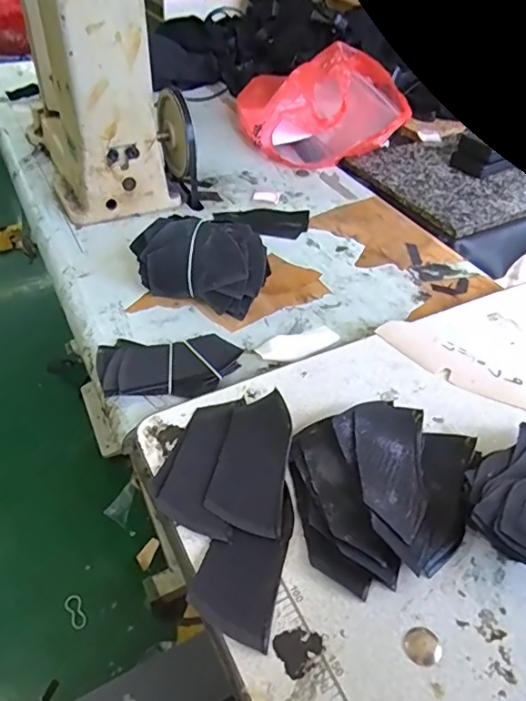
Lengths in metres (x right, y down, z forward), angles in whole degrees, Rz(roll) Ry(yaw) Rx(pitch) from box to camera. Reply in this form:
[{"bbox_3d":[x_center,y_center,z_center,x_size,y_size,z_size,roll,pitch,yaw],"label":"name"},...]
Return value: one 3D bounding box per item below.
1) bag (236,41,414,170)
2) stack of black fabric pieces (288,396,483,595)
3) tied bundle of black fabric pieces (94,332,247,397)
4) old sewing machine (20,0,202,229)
[{"bbox_3d":[0.111,-0.460,0.959,0.282,0.129,0.273,-7,45,-12],"label":"bag"},{"bbox_3d":[0.103,0.110,0.415,0.148,0.036,0.139,-5,45,-11],"label":"stack of black fabric pieces"},{"bbox_3d":[-0.096,0.017,0.524,0.139,0.021,0.078,-1,44,-6],"label":"tied bundle of black fabric pieces"},{"bbox_3d":[-0.249,-0.444,0.729,0.182,0.380,0.327,-17,48,-21],"label":"old sewing machine"}]

